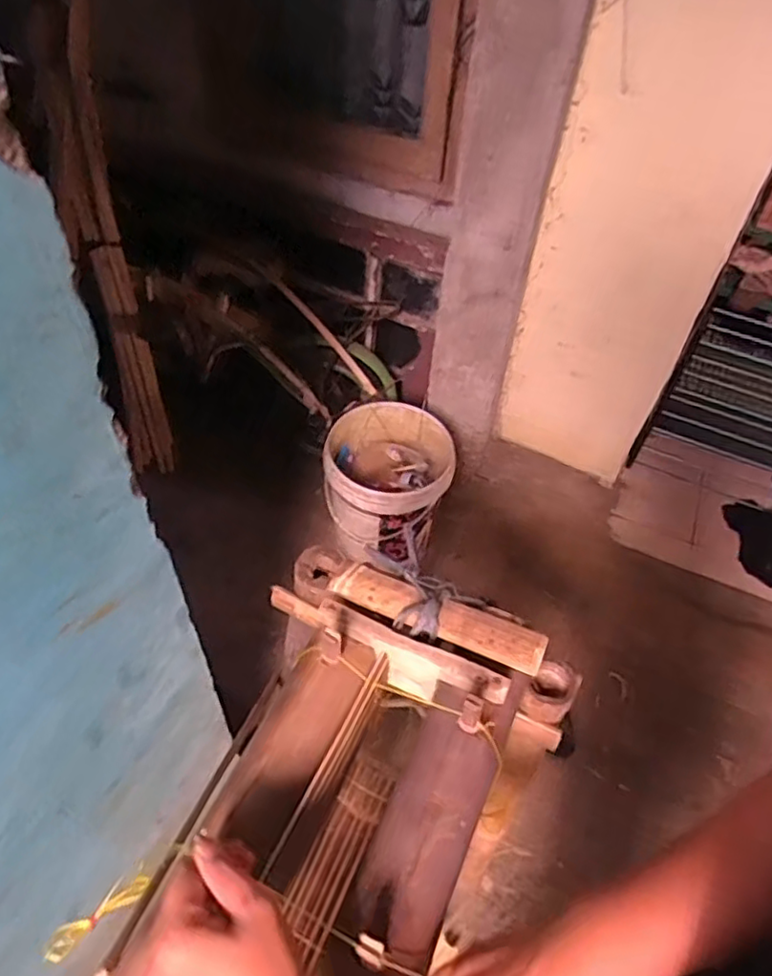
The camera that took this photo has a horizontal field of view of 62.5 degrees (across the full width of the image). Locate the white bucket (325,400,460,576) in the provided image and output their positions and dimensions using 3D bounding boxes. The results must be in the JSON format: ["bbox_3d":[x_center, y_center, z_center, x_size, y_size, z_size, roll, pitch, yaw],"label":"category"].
[{"bbox_3d":[0.001,-0.001,1.634,0.306,0.335,0.310,2,50,-2],"label":"white bucket"}]

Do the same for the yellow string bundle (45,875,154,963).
[{"bbox_3d":[-0.253,0.375,0.559,0.021,0.013,0.089,40,42,26],"label":"yellow string bundle"}]

